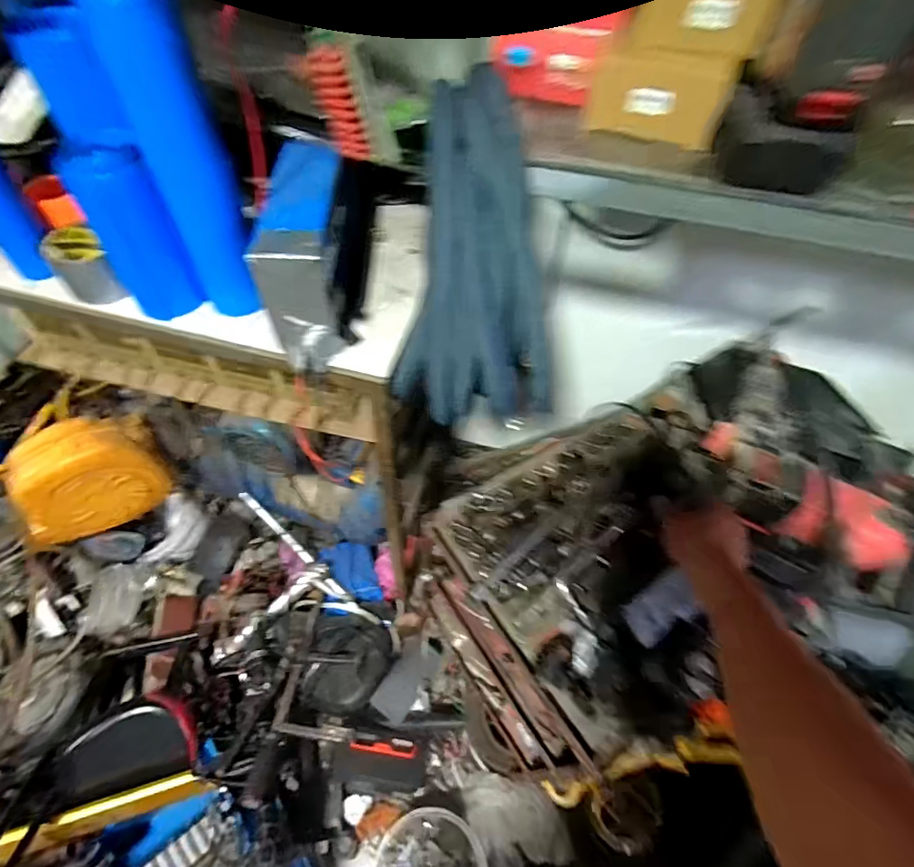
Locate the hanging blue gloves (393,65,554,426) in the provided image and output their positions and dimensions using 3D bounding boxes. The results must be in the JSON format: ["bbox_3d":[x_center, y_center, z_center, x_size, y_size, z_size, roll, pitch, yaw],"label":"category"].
[{"bbox_3d":[0.019,-0.161,0.514,0.157,0.335,0.108,-3,27,-6],"label":"hanging blue gloves"}]

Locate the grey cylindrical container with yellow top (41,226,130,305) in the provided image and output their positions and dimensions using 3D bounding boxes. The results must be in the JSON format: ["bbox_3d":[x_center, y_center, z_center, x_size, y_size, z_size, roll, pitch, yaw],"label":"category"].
[{"bbox_3d":[-0.464,-0.207,0.627,0.057,0.067,0.066,-30,63,-22],"label":"grey cylindrical container with yellow top"}]

